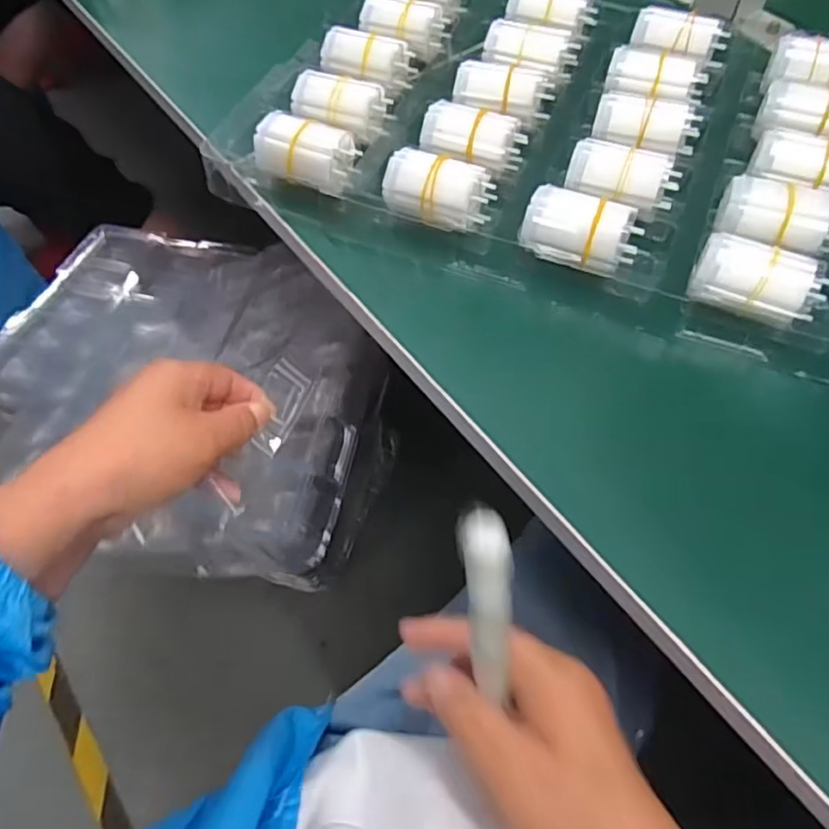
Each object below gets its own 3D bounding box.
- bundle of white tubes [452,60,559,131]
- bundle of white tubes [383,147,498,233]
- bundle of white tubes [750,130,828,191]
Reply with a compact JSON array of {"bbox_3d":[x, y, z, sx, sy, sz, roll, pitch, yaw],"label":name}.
[{"bbox_3d":[0.061,-0.218,0.423,0.066,0.029,0.033,10,60,6],"label":"bundle of white tubes"},{"bbox_3d":[0.014,-0.136,0.376,0.065,0.027,0.033,16,61,10],"label":"bundle of white tubes"},{"bbox_3d":[0.241,-0.153,0.376,0.066,0.022,0.027,14,61,8],"label":"bundle of white tubes"}]

